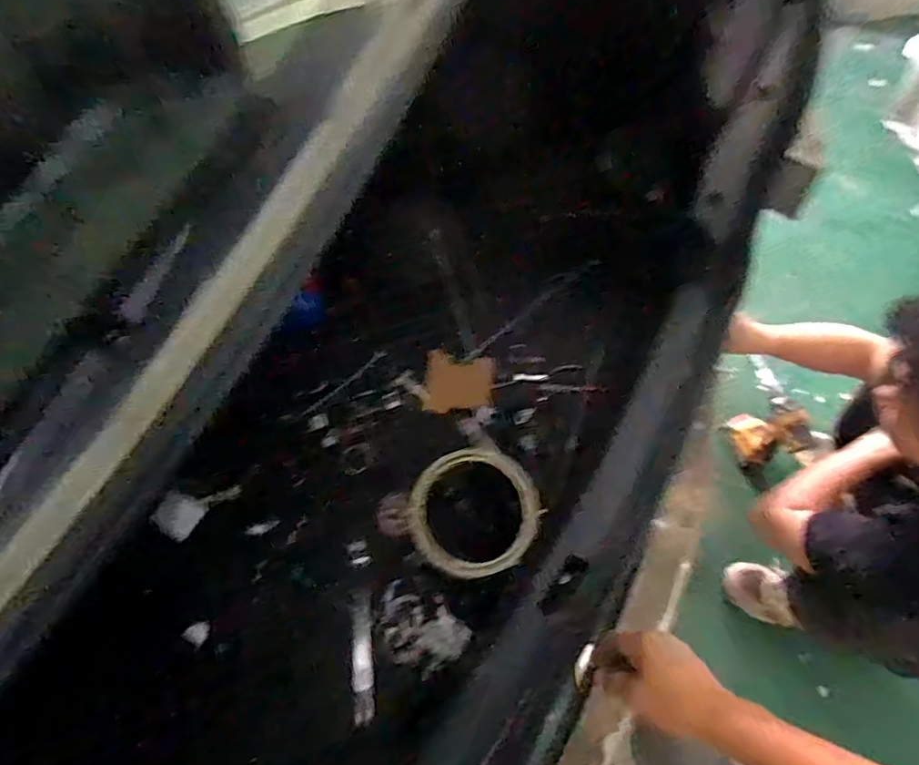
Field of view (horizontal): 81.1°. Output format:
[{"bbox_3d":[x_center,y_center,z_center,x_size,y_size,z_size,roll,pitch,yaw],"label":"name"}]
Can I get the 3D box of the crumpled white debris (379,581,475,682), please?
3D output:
[{"bbox_3d":[-0.060,0.345,0.763,0.097,0.022,0.130,-43,74,-12],"label":"crumpled white debris"}]

